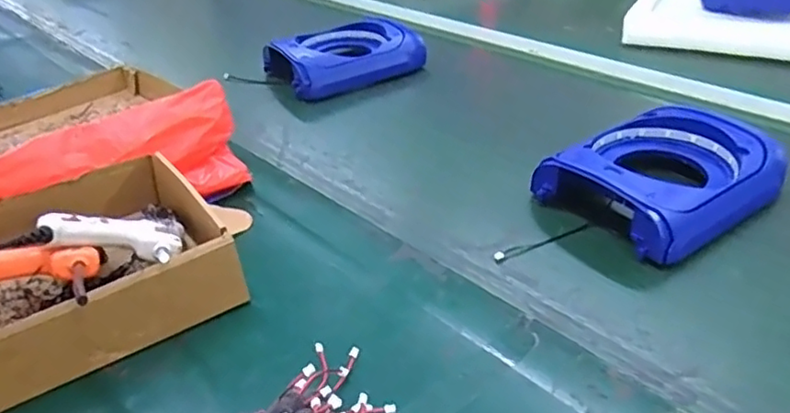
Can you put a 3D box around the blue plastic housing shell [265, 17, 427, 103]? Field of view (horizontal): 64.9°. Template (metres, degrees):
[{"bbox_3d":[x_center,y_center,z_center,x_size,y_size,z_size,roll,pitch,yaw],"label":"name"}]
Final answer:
[{"bbox_3d":[-0.079,-0.244,0.987,0.228,0.065,0.143,-24,40,-26],"label":"blue plastic housing shell"}]

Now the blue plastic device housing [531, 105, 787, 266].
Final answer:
[{"bbox_3d":[0.282,-0.035,0.649,0.216,0.059,0.164,-25,40,-27],"label":"blue plastic device housing"}]

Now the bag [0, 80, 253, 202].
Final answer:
[{"bbox_3d":[-0.319,-0.019,0.627,0.359,0.113,0.073,-28,42,-30],"label":"bag"}]

